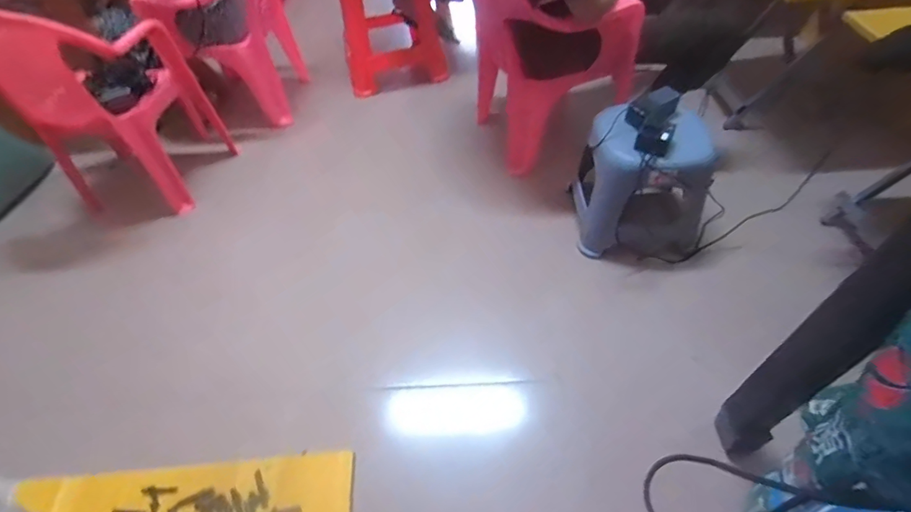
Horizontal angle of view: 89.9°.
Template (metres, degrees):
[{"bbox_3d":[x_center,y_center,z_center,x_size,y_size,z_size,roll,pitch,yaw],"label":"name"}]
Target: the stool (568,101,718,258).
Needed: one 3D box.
[{"bbox_3d":[0.494,-0.183,1.182,0.309,0.334,0.262,0,50,5],"label":"stool"}]

